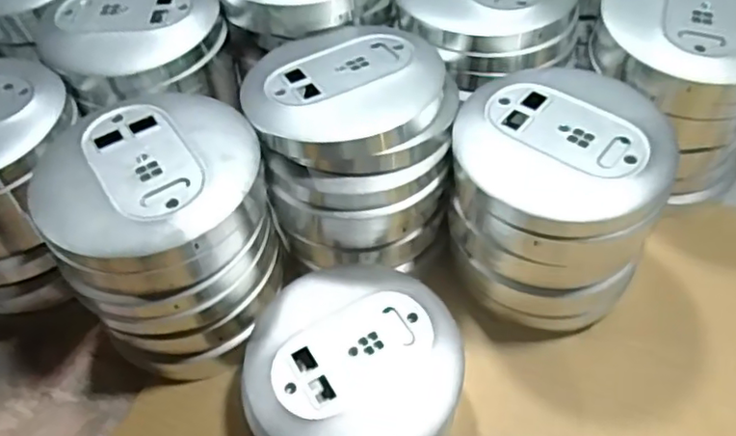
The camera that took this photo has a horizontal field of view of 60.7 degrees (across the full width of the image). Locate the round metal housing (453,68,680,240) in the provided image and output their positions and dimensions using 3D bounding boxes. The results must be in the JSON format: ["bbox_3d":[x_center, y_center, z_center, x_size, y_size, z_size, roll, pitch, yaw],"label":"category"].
[{"bbox_3d":[0.127,-0.046,0.413,0.133,0.041,0.121,15,56,14],"label":"round metal housing"}]

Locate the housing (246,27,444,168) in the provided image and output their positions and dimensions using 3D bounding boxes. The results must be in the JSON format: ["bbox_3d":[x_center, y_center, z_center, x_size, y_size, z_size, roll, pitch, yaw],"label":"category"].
[{"bbox_3d":[-0.013,-0.090,0.438,0.126,0.046,0.117,-2,54,2],"label":"housing"}]

